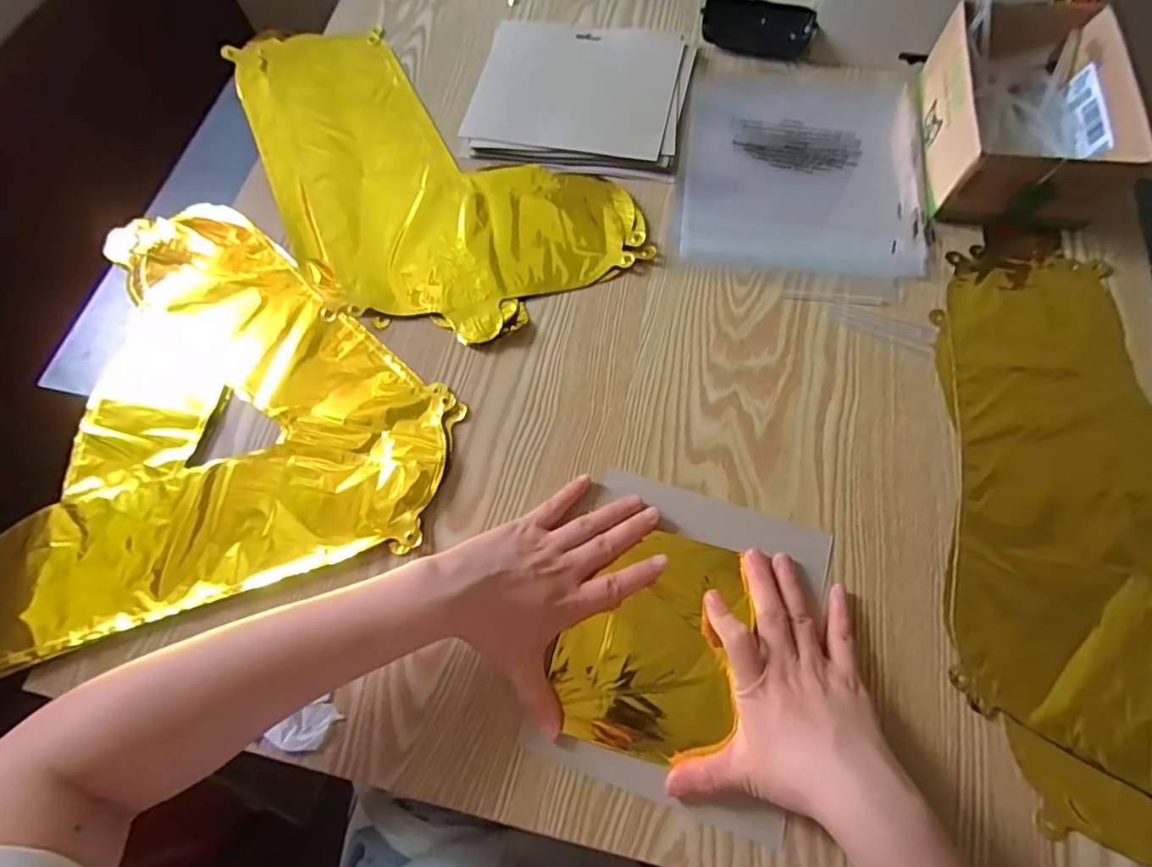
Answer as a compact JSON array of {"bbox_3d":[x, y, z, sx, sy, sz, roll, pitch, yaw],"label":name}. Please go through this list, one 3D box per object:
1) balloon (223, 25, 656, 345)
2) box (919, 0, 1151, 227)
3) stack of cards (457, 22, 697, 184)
[{"bbox_3d":[-0.168,-0.242,0.521,0.442,0.018,0.232,40,74,17],"label":"balloon"},{"bbox_3d":[0.388,-0.278,0.488,0.135,0.069,0.199,9,68,6],"label":"box"},{"bbox_3d":[0.003,-0.329,0.545,0.202,0.014,0.174,8,68,6],"label":"stack of cards"}]

